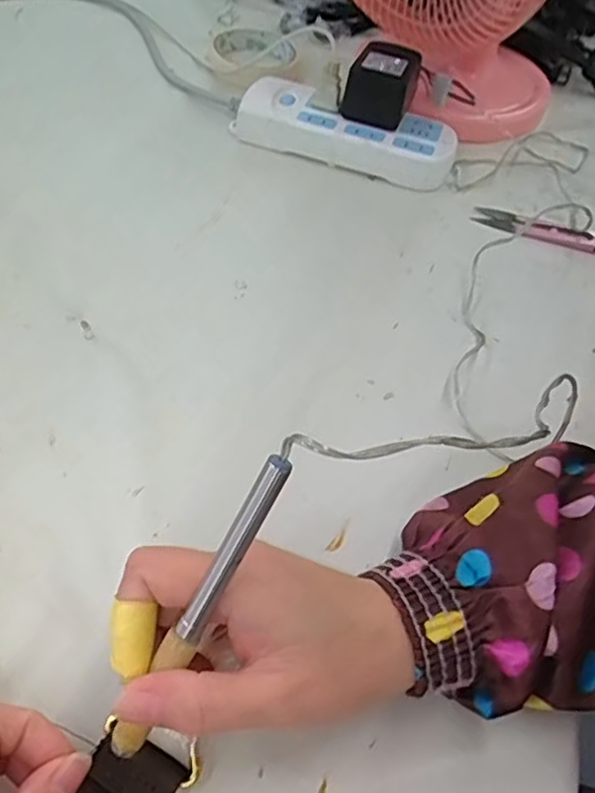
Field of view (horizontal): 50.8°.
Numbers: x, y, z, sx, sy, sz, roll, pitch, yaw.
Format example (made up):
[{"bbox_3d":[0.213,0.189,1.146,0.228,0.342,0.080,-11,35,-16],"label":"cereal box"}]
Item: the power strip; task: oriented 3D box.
[{"bbox_3d":[0.041,-0.230,0.538,0.184,0.030,0.068,23,52,8],"label":"power strip"}]

